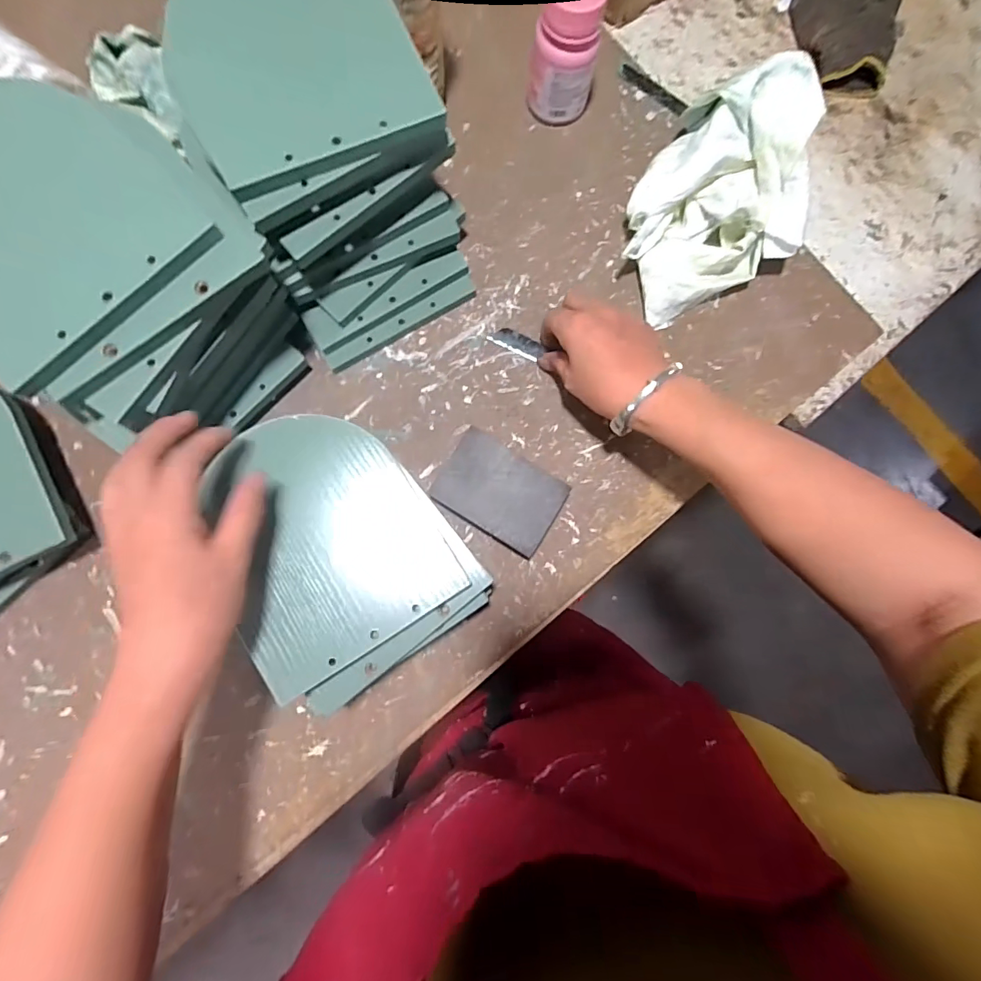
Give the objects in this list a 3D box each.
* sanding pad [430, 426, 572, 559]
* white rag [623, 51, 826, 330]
[{"bbox_3d":[0.007,0.002,0.400,0.098,0.028,0.068,33,82,0],"label":"sanding pad"},{"bbox_3d":[0.187,-0.260,0.408,0.153,0.102,0.158,-26,86,-7],"label":"white rag"}]

